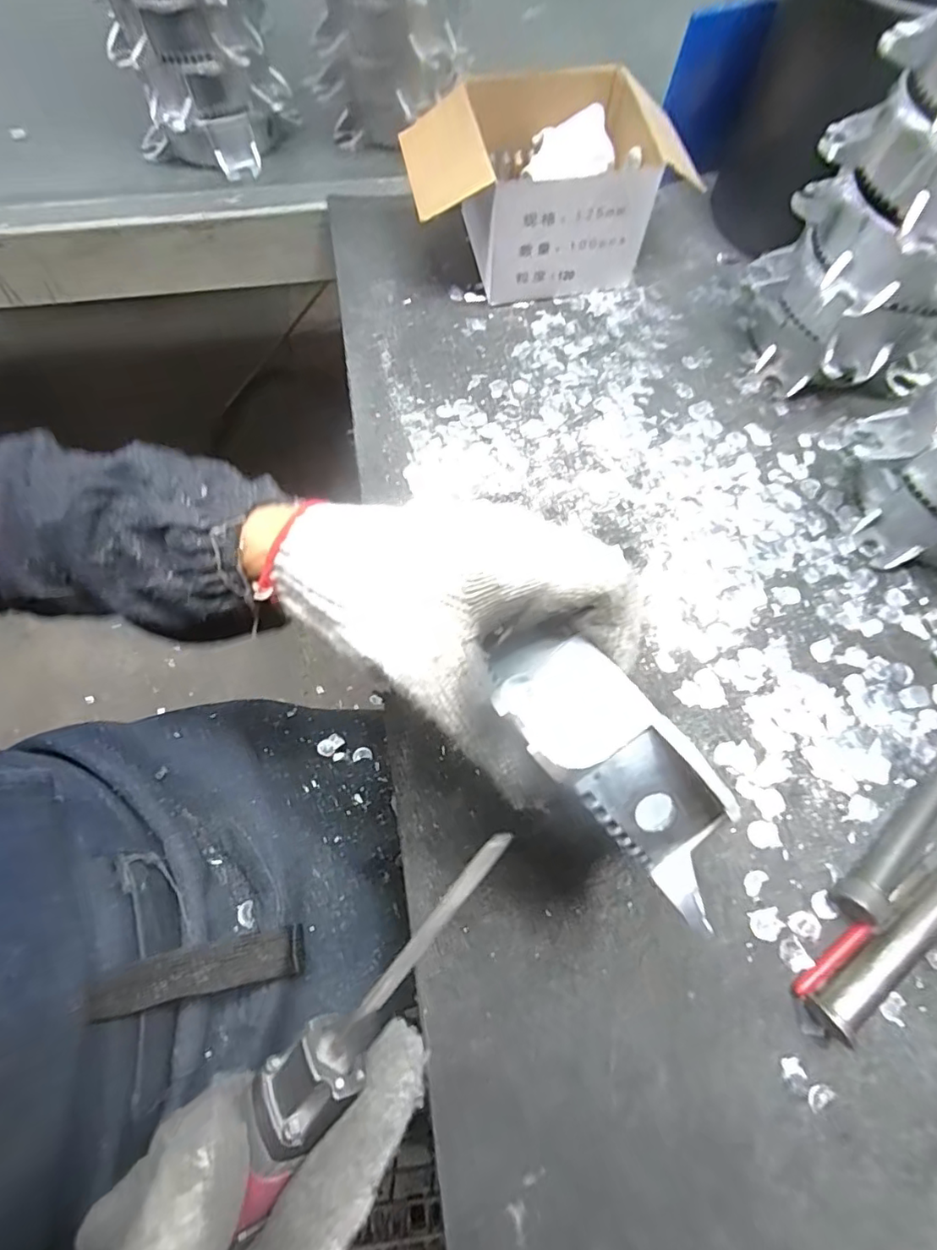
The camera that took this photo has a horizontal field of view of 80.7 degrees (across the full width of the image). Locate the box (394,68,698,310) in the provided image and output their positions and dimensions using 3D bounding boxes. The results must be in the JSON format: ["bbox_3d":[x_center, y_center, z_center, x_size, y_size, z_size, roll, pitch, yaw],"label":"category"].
[{"bbox_3d":[0.060,-0.372,0.474,0.216,0.100,0.139,-11,69,-5],"label":"box"}]

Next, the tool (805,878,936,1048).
[{"bbox_3d":[0.260,0.157,0.309,0.184,0.022,0.020,-35,73,-13],"label":"tool"}]

